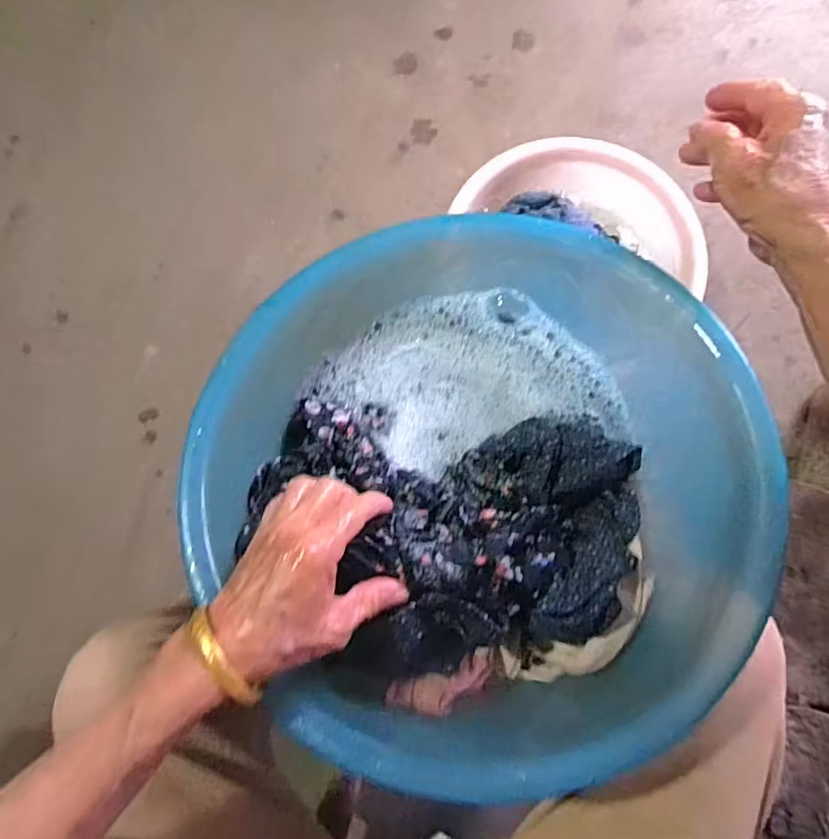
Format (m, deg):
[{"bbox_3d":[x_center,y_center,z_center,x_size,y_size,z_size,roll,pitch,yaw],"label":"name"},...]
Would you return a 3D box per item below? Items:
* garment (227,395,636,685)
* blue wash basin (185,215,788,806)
[{"bbox_3d":[0.022,0.078,0.403,0.287,0.116,0.190,4,79,1],"label":"garment"},{"bbox_3d":[0.032,0.032,0.405,0.367,0.140,0.351,0,79,0],"label":"blue wash basin"}]

